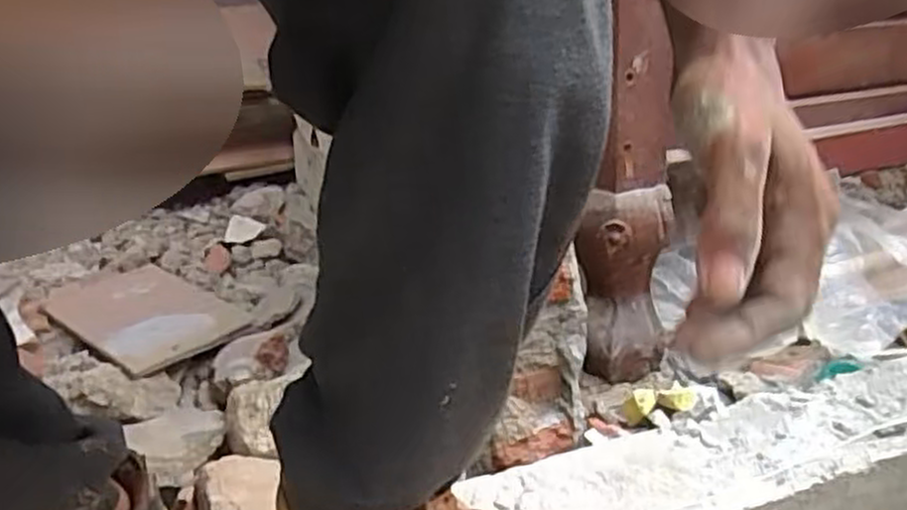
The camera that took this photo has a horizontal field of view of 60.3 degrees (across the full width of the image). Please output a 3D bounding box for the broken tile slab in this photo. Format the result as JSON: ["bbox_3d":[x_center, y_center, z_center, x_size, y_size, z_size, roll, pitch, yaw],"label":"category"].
[{"bbox_3d":[-0.399,0.072,1.009,0.270,0.014,0.181,18,28,35],"label":"broken tile slab"}]

